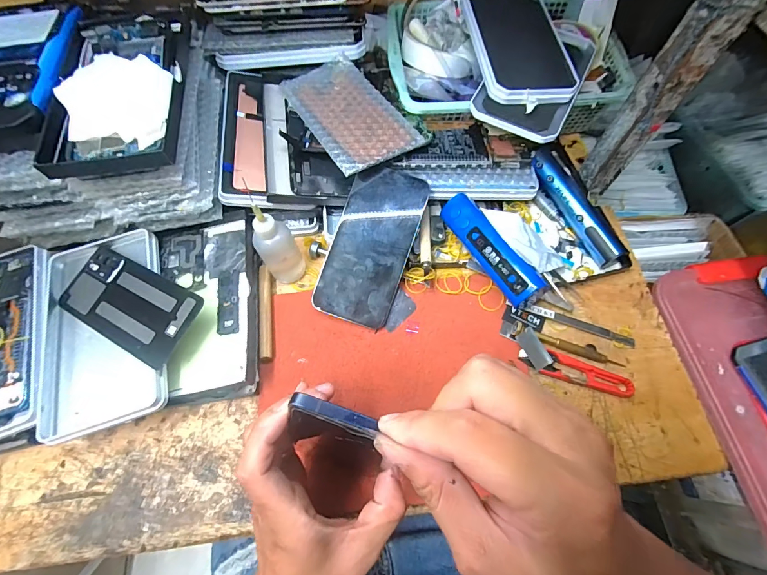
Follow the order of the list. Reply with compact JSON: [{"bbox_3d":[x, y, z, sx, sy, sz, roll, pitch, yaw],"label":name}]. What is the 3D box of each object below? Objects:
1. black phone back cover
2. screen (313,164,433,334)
[{"bbox_3d":[-0.240,0.014,0.347,0.152,0.007,0.068,23,76,19],"label":"black phone back cover"},{"bbox_3d":[-0.012,-0.043,0.374,0.078,0.012,0.157,20,87,9],"label":"screen"}]

